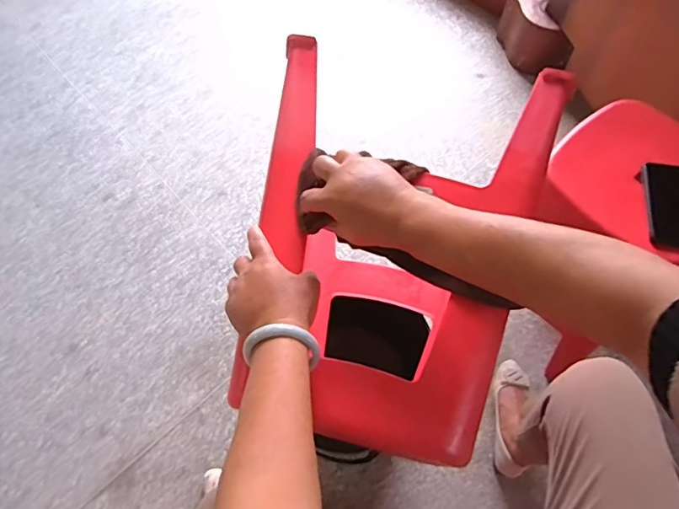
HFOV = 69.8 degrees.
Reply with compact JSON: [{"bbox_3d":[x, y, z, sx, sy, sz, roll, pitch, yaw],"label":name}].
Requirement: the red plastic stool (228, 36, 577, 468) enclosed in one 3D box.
[{"bbox_3d":[0.062,0.029,0.690,0.342,0.362,0.456,11,65,6],"label":"red plastic stool"}]

